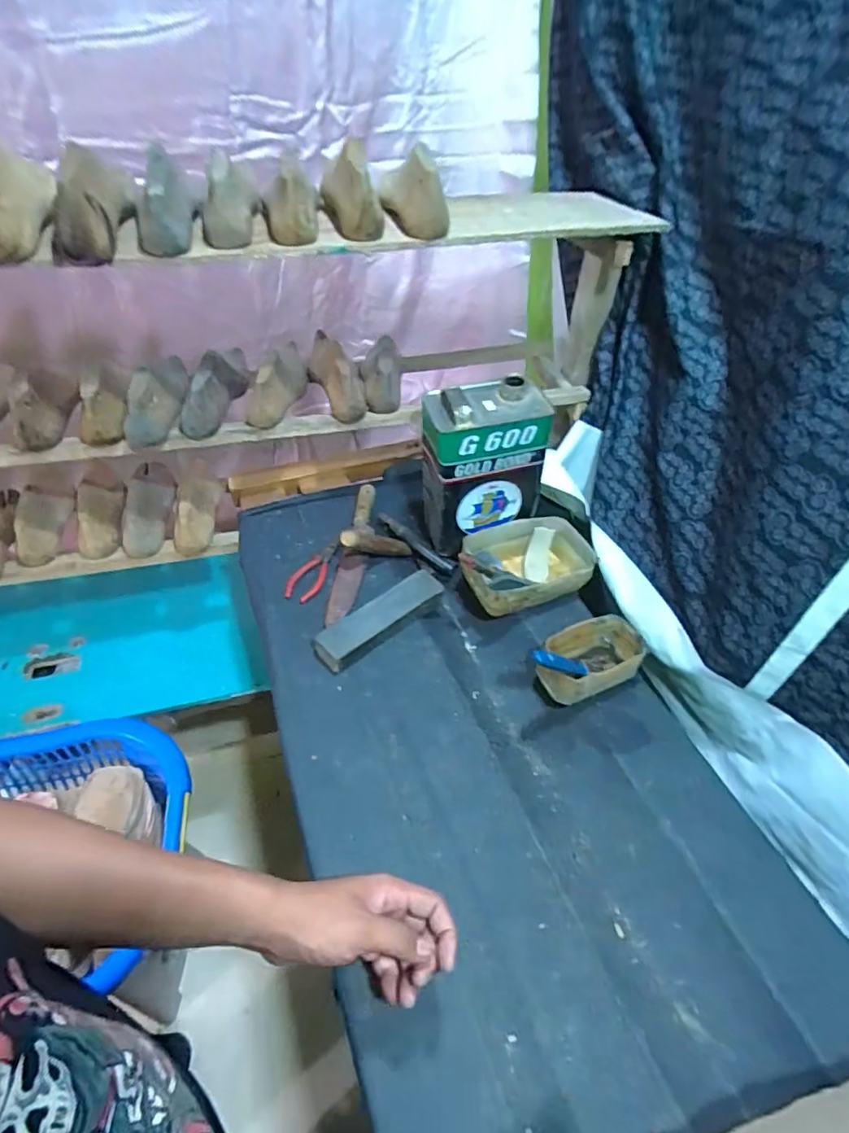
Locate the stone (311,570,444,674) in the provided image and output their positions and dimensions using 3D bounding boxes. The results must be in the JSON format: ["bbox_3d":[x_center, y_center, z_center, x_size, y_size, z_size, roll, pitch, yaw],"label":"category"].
[{"bbox_3d":[-0.060,0.070,0.762,0.201,0.019,0.055,-35,78,-30],"label":"stone"}]

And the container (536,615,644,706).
[{"bbox_3d":[0.213,0.124,0.708,0.137,0.068,0.078,-19,50,-23],"label":"container"}]

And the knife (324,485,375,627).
[{"bbox_3d":[-0.109,-0.026,0.859,0.039,0.022,0.311,6,45,0],"label":"knife"}]

